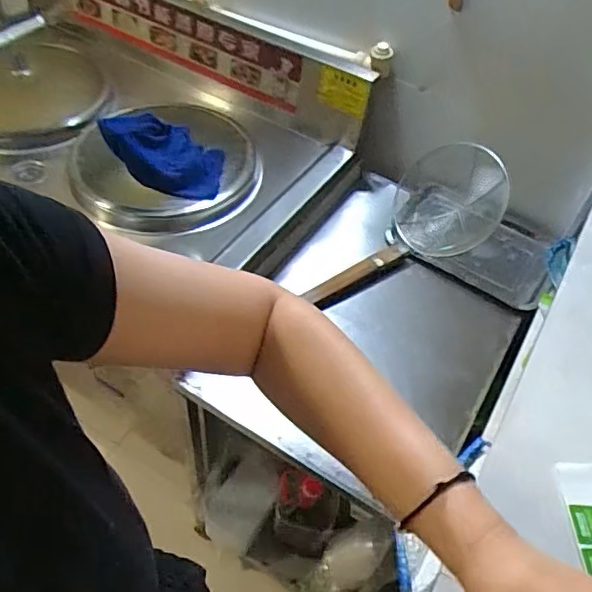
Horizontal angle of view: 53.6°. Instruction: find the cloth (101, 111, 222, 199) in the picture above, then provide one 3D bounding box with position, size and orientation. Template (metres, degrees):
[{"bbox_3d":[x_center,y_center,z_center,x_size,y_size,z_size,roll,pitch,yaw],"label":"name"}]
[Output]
[{"bbox_3d":[-0.208,-0.248,0.988,0.190,0.089,0.142,22,52,13],"label":"cloth"}]

